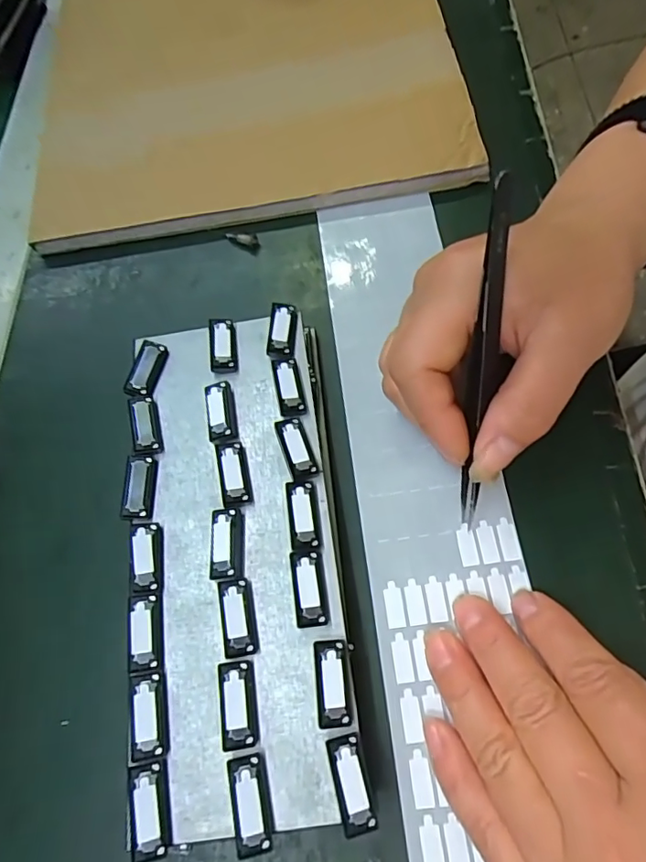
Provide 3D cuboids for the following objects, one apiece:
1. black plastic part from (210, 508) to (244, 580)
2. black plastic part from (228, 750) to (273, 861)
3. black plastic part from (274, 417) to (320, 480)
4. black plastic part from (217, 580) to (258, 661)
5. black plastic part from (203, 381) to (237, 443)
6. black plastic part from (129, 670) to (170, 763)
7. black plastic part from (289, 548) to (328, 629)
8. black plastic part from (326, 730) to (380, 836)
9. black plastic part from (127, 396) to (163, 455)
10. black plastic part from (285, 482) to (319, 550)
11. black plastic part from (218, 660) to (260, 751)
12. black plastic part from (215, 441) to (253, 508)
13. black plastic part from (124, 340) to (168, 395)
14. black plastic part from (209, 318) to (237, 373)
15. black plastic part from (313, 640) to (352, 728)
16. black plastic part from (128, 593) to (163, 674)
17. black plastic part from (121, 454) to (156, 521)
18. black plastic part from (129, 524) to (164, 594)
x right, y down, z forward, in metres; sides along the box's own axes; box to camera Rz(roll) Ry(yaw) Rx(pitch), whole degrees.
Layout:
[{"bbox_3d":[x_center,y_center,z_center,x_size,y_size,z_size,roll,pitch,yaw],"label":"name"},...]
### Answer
[{"bbox_3d":[-0.037,0.044,0.208,0.013,0.007,0.027,-7,65,4],"label":"black plastic part"},{"bbox_3d":[-0.024,0.119,0.172,0.012,0.006,0.027,-12,65,1],"label":"black plastic part"},{"bbox_3d":[-0.011,0.007,0.221,0.011,0.007,0.027,-21,65,-3],"label":"black plastic part"},{"bbox_3d":[-0.031,0.068,0.196,0.011,0.006,0.026,-13,65,1],"label":"black plastic part"},{"bbox_3d":[-0.044,-0.008,0.231,0.012,0.007,0.028,-14,65,1],"label":"black plastic part"},{"bbox_3d":[-0.060,0.098,0.186,0.011,0.007,0.026,-11,65,2],"label":"black plastic part"},{"bbox_3d":[-0.005,0.058,0.198,0.011,0.007,0.027,-10,65,2],"label":"black plastic part"},{"bbox_3d":[0.009,0.112,0.172,0.011,0.007,0.027,-14,65,0],"label":"black plastic part"},{"bbox_3d":[-0.077,-0.003,0.232,0.012,0.006,0.028,-20,65,-2],"label":"black plastic part"},{"bbox_3d":[-0.008,0.033,0.209,0.011,0.007,0.027,-8,65,3],"label":"black plastic part"},{"bbox_3d":[-0.029,0.093,0.185,0.012,0.006,0.026,-11,65,2],"label":"black plastic part"},{"bbox_3d":[-0.036,0.017,0.219,0.012,0.006,0.027,-15,65,0],"label":"black plastic part"},{"bbox_3d":[-0.079,-0.028,0.243,0.011,0.007,0.026,10,68,11],"label":"black plastic part"},{"bbox_3d":[-0.045,-0.039,0.245,0.011,0.007,0.026,-9,65,3],"label":"black plastic part"},{"bbox_3d":[0.003,0.086,0.184,0.011,0.007,0.027,-7,65,4],"label":"black plastic part"},{"bbox_3d":[-0.065,0.073,0.197,0.011,0.006,0.026,-9,65,3],"label":"black plastic part"},{"bbox_3d":[-0.075,0.023,0.220,0.012,0.007,0.026,-5,65,5],"label":"black plastic part"},{"bbox_3d":[-0.068,0.049,0.208,0.011,0.007,0.027,-10,65,2],"label":"black plastic part"}]

